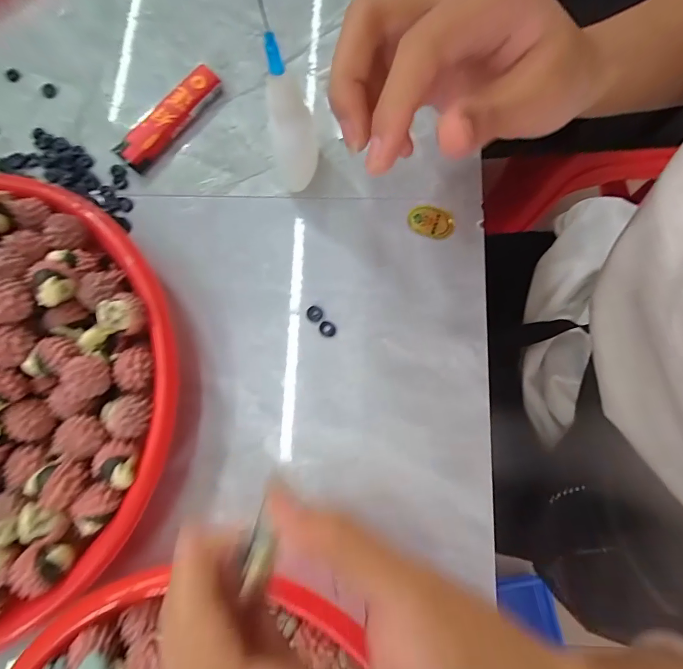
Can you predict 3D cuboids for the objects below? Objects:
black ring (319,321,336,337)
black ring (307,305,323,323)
[{"bbox_3d":[-0.008,-0.003,0.213,0.009,0.004,0.009,0,80,2],"label":"black ring"},{"bbox_3d":[-0.015,-0.012,0.214,0.009,0.004,0.009,0,80,2],"label":"black ring"}]

